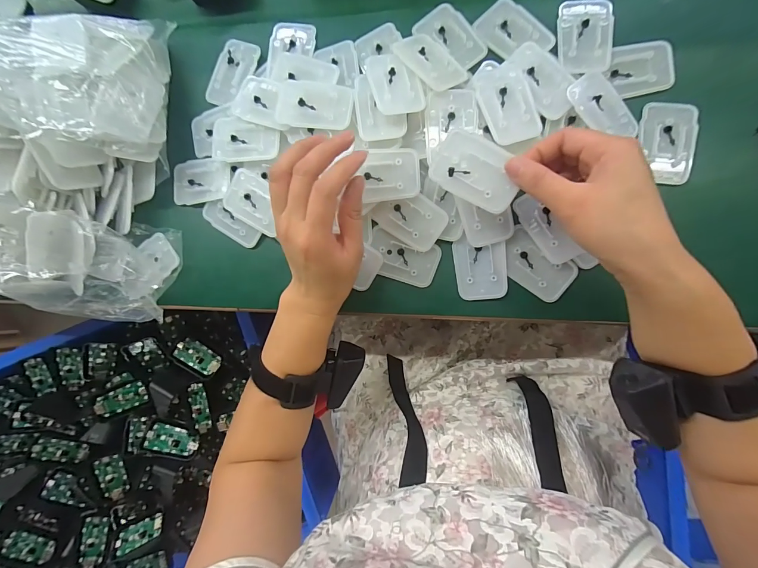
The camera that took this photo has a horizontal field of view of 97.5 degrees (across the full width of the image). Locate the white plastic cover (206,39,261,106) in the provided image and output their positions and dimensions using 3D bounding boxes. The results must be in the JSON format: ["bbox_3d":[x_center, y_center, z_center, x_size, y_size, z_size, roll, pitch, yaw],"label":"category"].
[{"bbox_3d":[-0.148,-0.216,0.339,0.043,0.008,0.067,20,90,8],"label":"white plastic cover"}]

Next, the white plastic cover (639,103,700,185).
[{"bbox_3d":[0.249,-0.122,0.287,0.044,0.008,0.065,7,88,8],"label":"white plastic cover"}]

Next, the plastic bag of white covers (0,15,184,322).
[{"bbox_3d":[-0.343,-0.113,0.307,0.256,0.138,0.305,6,88,8],"label":"plastic bag of white covers"}]

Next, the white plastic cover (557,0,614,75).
[{"bbox_3d":[0.185,-0.222,0.297,0.046,0.006,0.072,0,87,8],"label":"white plastic cover"}]

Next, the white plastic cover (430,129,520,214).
[{"bbox_3d":[0.076,-0.088,0.260,0.068,0.004,0.045,33,117,10],"label":"white plastic cover"}]

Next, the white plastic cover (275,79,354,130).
[{"bbox_3d":[-0.059,-0.163,0.305,0.070,0.013,0.044,11,88,8],"label":"white plastic cover"}]

